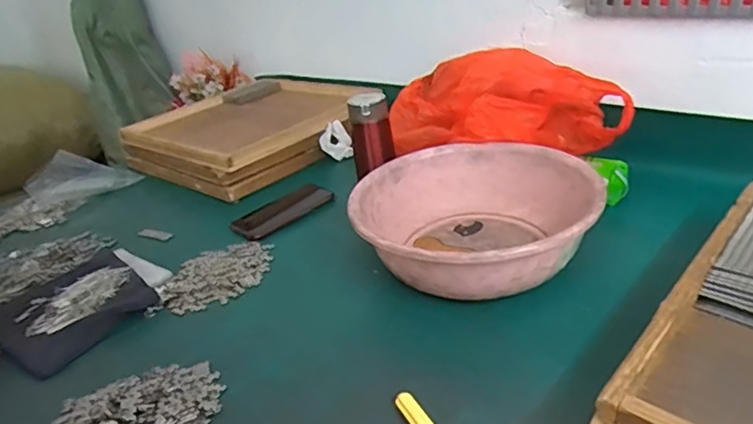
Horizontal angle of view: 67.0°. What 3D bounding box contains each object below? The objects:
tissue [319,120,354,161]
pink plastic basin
[{"bbox_3d":[-0.077,-0.136,1.092,0.064,0.064,0.047,-10,26,-5],"label":"tissue"},{"bbox_3d":[0.121,0.008,0.716,0.284,0.092,0.289,-6,28,3],"label":"pink plastic basin"}]

